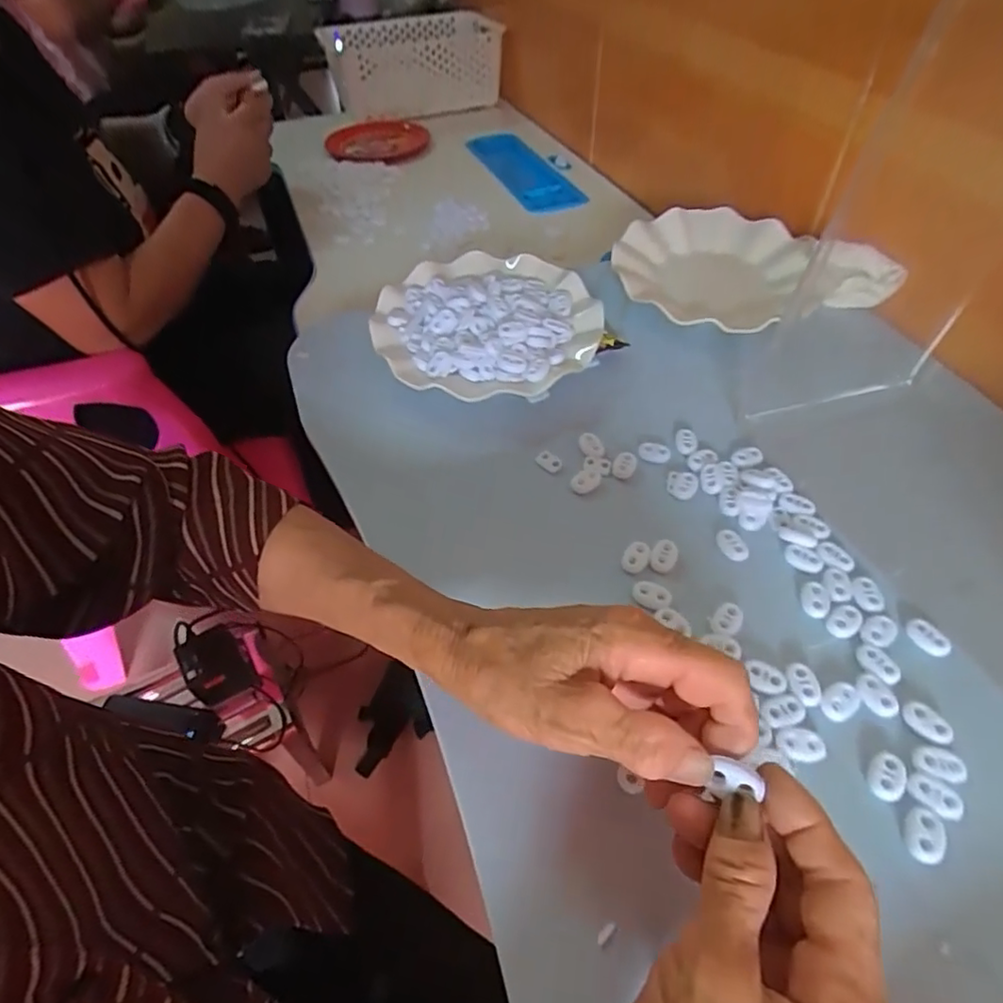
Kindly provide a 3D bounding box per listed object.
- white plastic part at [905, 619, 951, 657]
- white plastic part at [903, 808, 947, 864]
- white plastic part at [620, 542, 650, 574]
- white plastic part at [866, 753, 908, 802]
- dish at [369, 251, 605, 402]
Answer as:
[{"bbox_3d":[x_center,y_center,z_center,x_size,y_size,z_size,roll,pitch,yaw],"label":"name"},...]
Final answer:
[{"bbox_3d":[0.229,0.073,0.320,0.016,0.004,0.022,-34,56,-24],"label":"white plastic part"},{"bbox_3d":[0.187,0.147,0.262,0.016,0.004,0.022,17,52,17],"label":"white plastic part"},{"bbox_3d":[0.081,0.035,0.361,0.013,0.010,0.019,30,57,26],"label":"white plastic part"},{"bbox_3d":[0.180,0.129,0.279,0.015,0.004,0.021,26,56,24],"label":"white plastic part"},{"bbox_3d":[-0.012,-0.143,0.476,0.176,0.023,0.171,-2,49,2],"label":"dish"}]

